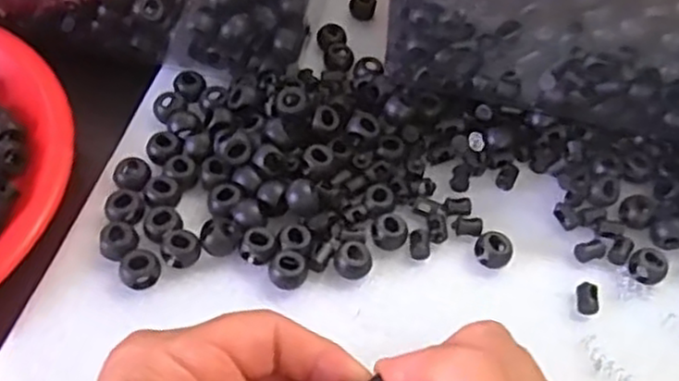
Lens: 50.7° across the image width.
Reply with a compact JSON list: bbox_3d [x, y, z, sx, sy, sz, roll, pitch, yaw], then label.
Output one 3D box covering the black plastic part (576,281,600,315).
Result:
[{"bbox_3d":[0.117,0.051,0.337,0.009,0.006,0.015,5,53,-4],"label":"black plastic part"}]

